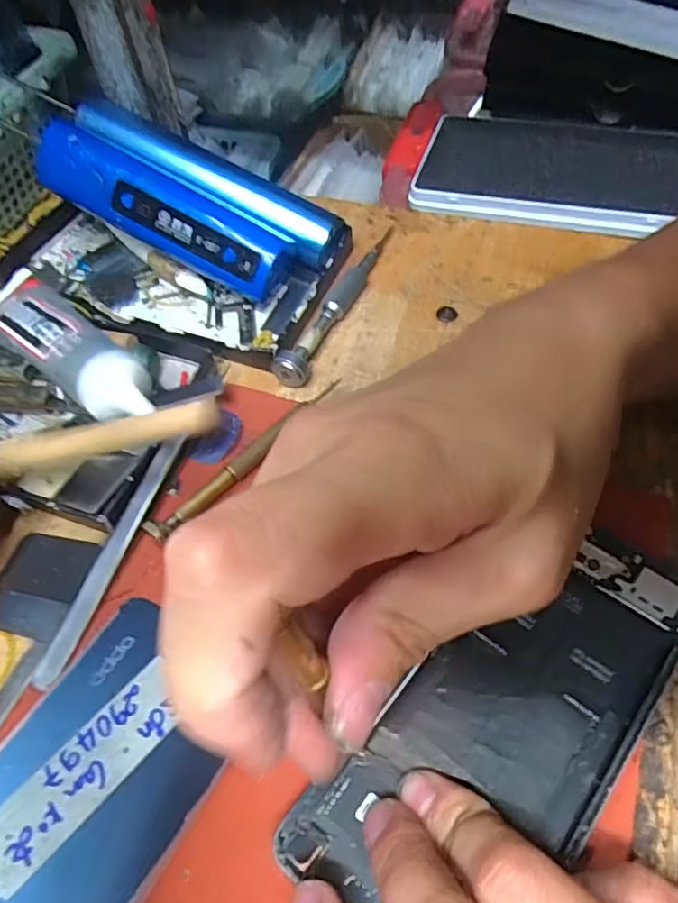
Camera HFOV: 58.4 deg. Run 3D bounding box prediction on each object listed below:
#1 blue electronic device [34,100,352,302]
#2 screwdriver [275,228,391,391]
[{"bbox_3d":[-0.075,-0.126,0.317,0.154,0.033,0.069,23,57,-6],"label":"blue electronic device"},{"bbox_3d":[0.003,-0.080,0.317,0.017,0.013,0.124,23,61,18],"label":"screwdriver"}]

